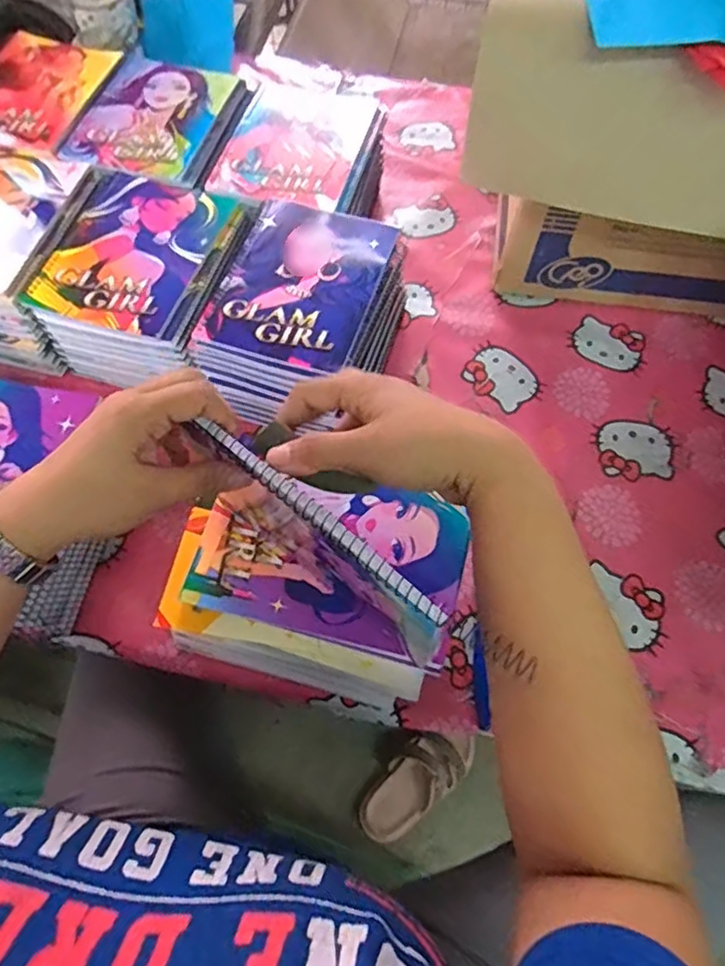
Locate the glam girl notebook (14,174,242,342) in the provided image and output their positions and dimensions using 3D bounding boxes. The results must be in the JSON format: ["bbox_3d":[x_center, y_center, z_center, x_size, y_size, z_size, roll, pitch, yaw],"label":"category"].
[{"bbox_3d":[-0.238,-0.241,0.642,0.162,0.008,0.191,15,64,7],"label":"glam girl notebook"}]

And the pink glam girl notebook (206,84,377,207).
[{"bbox_3d":[-0.076,-0.386,0.714,0.149,0.009,0.192,14,64,7],"label":"pink glam girl notebook"}]

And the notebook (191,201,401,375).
[{"bbox_3d":[-0.060,-0.203,0.621,0.151,0.008,0.192,17,64,8],"label":"notebook"}]

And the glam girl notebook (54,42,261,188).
[{"bbox_3d":[-0.235,-0.432,0.738,0.178,0.013,0.202,17,64,8],"label":"glam girl notebook"}]

